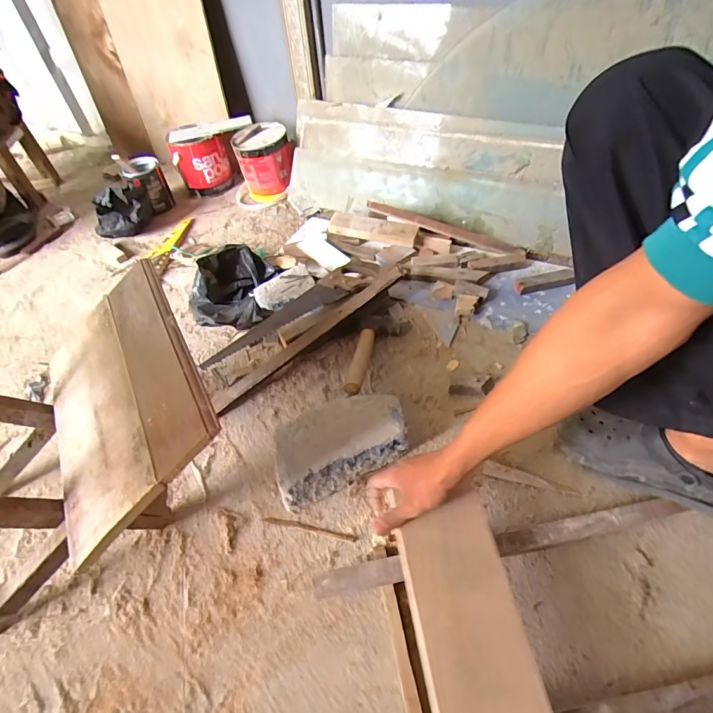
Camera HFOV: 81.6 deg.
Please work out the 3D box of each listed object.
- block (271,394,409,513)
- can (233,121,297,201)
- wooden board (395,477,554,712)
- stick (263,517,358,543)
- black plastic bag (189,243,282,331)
[{"bbox_3d":[-0.026,0.134,0.639,0.212,0.078,0.109,-22,53,-12],"label":"block"},{"bbox_3d":[-0.254,-0.546,1.177,0.156,0.170,0.131,-6,50,0],"label":"can"},{"bbox_3d":[0.123,0.294,0.447,0.115,0.019,0.292,-8,49,0],"label":"wooden board"},{"bbox_3d":[-0.067,0.248,0.597,0.138,0.004,0.010,8,53,12],"label":"stick"},{"bbox_3d":[-0.261,-0.149,0.888,0.161,0.101,0.180,6,53,11],"label":"black plastic bag"}]

